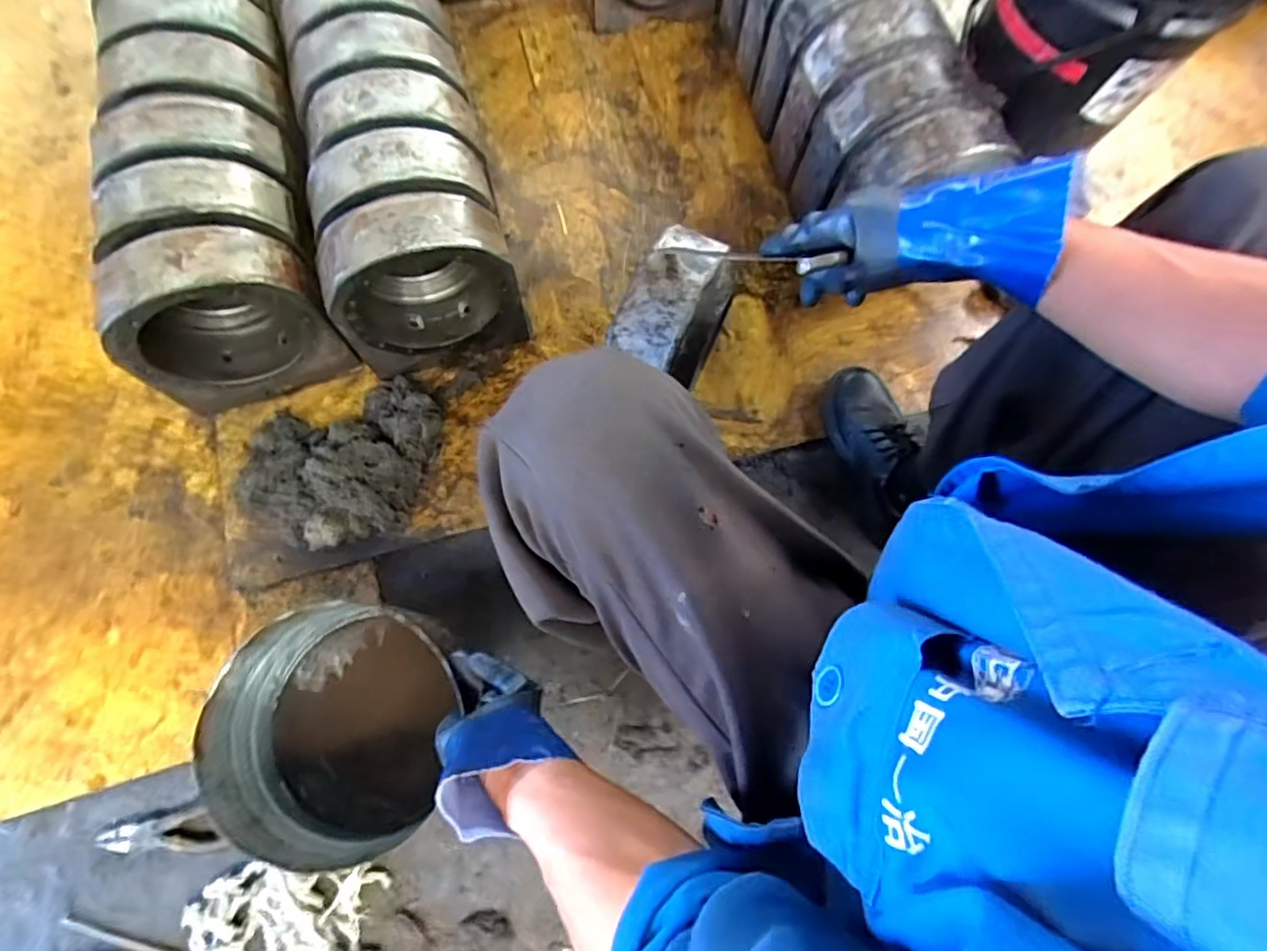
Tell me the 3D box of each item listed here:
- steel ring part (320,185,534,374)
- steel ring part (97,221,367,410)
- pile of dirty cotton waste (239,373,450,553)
[{"bbox_3d":[-0.270,-0.253,0.790,0.224,0.248,0.116,-16,74,-8],"label":"steel ring part"},{"bbox_3d":[-0.510,-0.193,0.766,0.219,0.253,0.094,-22,74,-9],"label":"steel ring part"},{"bbox_3d":[-0.384,-0.020,0.797,0.263,0.080,0.206,-23,75,-9],"label":"pile of dirty cotton waste"}]

